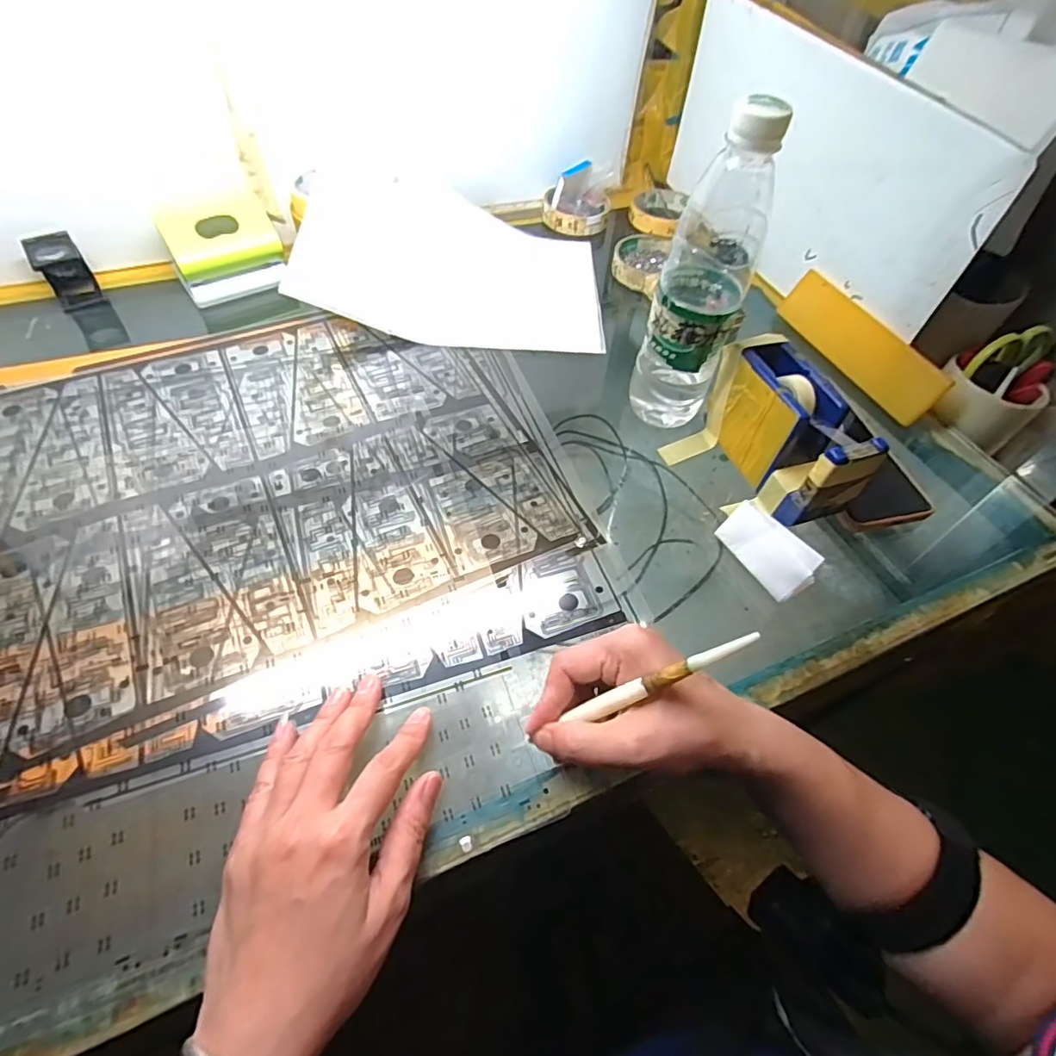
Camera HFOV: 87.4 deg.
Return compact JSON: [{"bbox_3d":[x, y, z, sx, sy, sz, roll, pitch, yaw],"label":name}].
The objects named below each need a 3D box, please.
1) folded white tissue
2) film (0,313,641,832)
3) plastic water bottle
[{"bbox_3d":[0.167,0.014,0.381,0.030,0.027,0.067,-26,60,-20],"label":"folded white tissue"},{"bbox_3d":[-0.190,-0.035,0.422,0.426,0.008,0.383,-15,57,-14],"label":"film"},{"bbox_3d":[0.128,-0.173,0.402,0.062,0.227,0.068,18,55,9],"label":"plastic water bottle"}]

